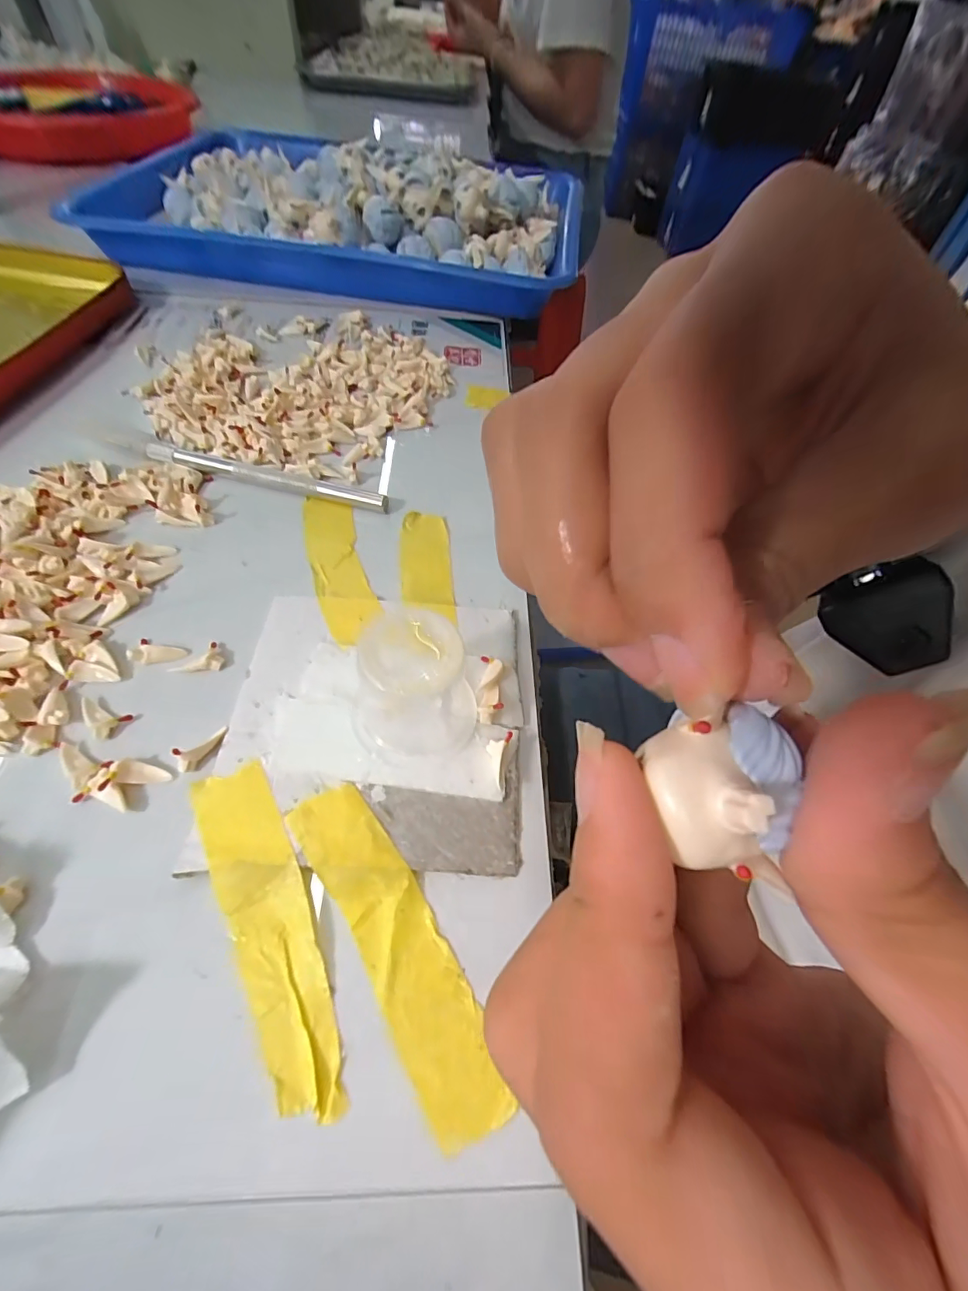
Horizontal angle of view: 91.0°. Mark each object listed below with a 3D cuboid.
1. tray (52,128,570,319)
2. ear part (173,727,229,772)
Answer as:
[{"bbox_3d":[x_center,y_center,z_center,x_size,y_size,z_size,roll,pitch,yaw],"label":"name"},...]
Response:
[{"bbox_3d":[-0.093,-0.334,0.357,0.331,0.051,0.252,10,56,3],"label":"tray"},{"bbox_3d":[-0.084,0.030,0.141,0.004,0.008,0.016,31,59,16],"label":"ear part"}]

